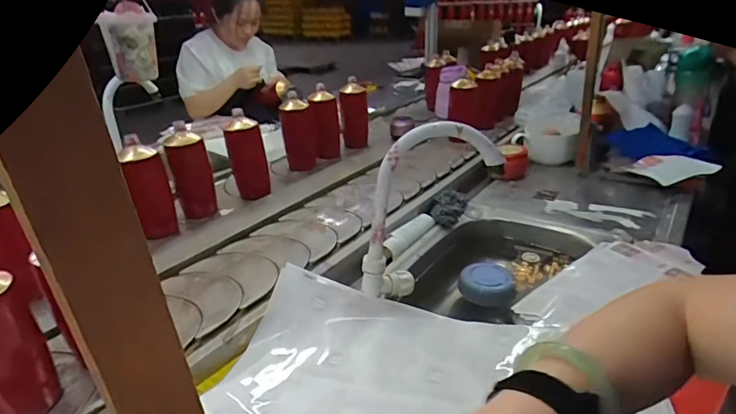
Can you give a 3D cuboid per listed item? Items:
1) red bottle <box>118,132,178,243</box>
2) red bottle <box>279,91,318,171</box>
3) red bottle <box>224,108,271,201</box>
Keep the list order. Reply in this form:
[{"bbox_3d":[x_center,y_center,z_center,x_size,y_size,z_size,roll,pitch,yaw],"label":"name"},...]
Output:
[{"bbox_3d":[-0.432,-0.027,0.864,0.076,0.194,0.079,-14,30,-21],"label":"red bottle"},{"bbox_3d":[-0.196,-0.211,1.208,0.092,0.219,0.078,-20,39,-14],"label":"red bottle"},{"bbox_3d":[-0.283,-0.111,1.029,0.082,0.204,0.072,-14,30,-21],"label":"red bottle"}]

